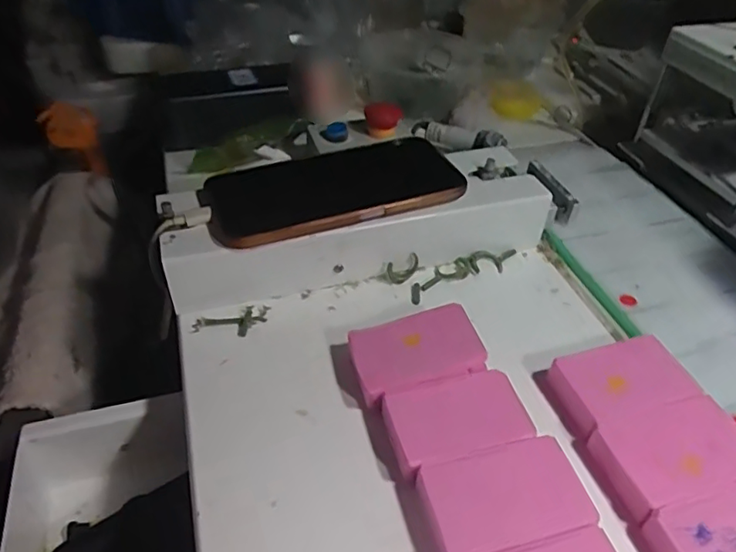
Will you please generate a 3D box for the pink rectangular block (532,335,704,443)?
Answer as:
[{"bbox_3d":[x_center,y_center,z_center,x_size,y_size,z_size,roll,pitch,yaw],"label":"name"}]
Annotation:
[{"bbox_3d":[0.135,0.057,0.311,0.072,0.016,0.047,-12,44,-14],"label":"pink rectangular block"}]

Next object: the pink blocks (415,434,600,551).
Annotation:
[{"bbox_3d":[0.061,0.103,0.261,0.072,0.018,0.045,-10,43,-13],"label":"pink blocks"}]

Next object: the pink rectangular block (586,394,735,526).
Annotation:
[{"bbox_3d":[0.149,0.086,0.279,0.075,0.012,0.044,-12,44,-15],"label":"pink rectangular block"}]

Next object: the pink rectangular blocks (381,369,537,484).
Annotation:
[{"bbox_3d":[0.044,0.076,0.291,0.070,0.019,0.041,-11,43,-13],"label":"pink rectangular blocks"}]

